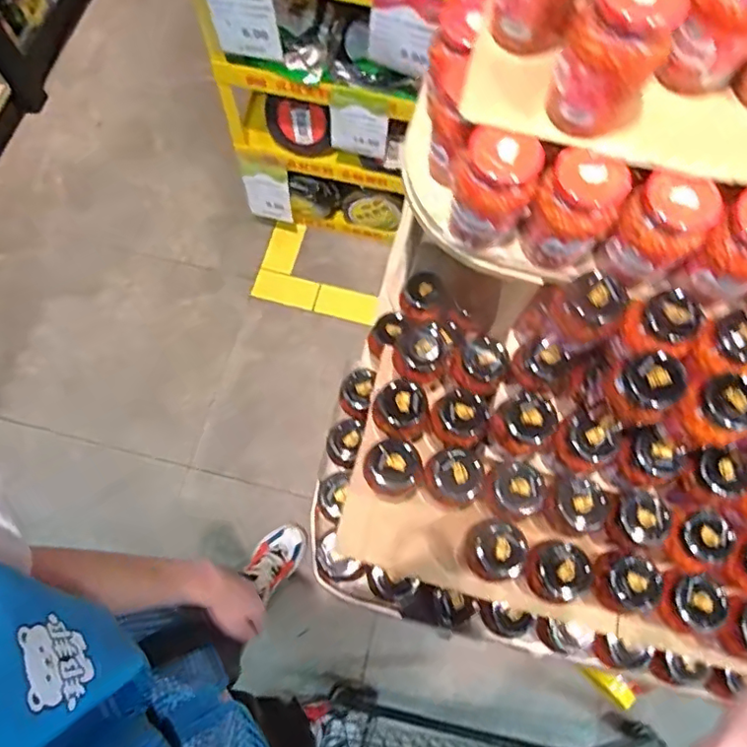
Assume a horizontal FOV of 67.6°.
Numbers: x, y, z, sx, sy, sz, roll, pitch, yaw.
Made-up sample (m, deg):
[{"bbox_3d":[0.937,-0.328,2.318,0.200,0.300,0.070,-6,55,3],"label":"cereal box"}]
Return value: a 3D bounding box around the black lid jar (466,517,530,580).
[{"bbox_3d":[0.142,0.203,0.643,0.066,0.087,0.067,0,70,-1],"label":"black lid jar"}]

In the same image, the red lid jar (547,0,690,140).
[{"bbox_3d":[0.203,-0.266,0.475,0.076,0.117,0.068,36,73,11],"label":"red lid jar"}]

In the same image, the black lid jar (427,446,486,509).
[{"bbox_3d":[0.099,0.129,0.678,0.072,0.091,0.067,-5,70,-2],"label":"black lid jar"}]

